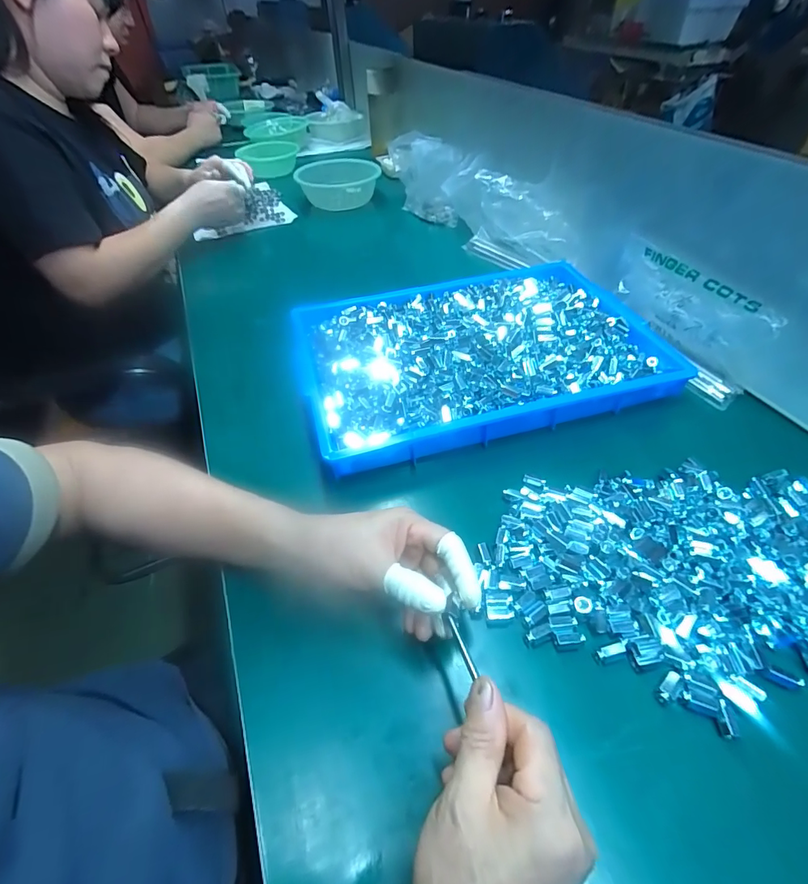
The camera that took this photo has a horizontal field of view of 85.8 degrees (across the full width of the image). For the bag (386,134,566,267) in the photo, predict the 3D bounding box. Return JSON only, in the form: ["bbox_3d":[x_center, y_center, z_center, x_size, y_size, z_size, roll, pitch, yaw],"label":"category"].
[{"bbox_3d":[0.114,-0.459,0.816,0.070,0.125,0.504,-24,51,-19],"label":"bag"}]

